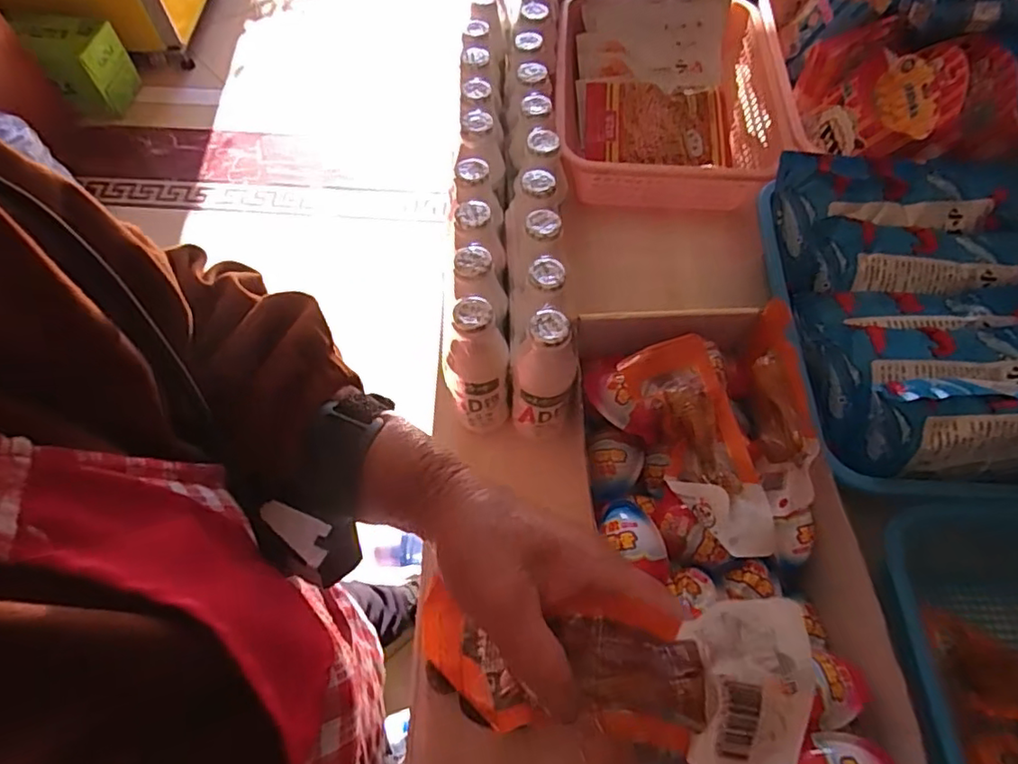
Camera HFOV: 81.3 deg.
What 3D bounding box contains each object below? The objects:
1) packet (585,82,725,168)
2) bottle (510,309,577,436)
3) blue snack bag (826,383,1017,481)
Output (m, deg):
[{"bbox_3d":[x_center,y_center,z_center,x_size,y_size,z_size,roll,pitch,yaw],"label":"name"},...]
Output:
[{"bbox_3d":[0.177,-0.315,0.723,0.165,0.017,0.111,1,78,4],"label":"packet"},{"bbox_3d":[0.029,0.000,0.485,0.044,0.137,0.042,0,61,0],"label":"bottle"},{"bbox_3d":[0.357,0.035,0.455,0.186,0.082,0.067,-2,61,-1],"label":"blue snack bag"}]

